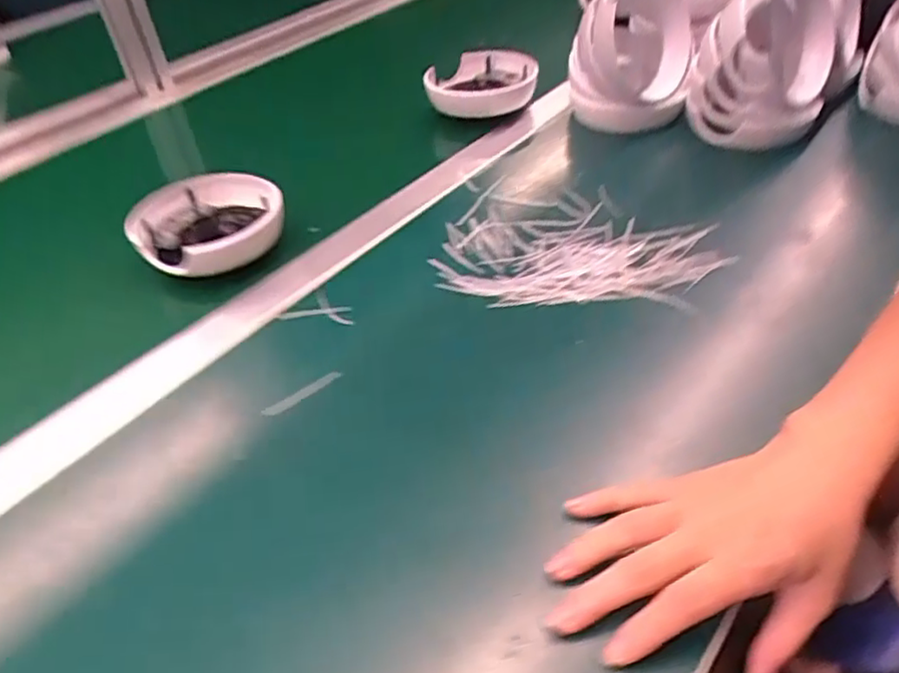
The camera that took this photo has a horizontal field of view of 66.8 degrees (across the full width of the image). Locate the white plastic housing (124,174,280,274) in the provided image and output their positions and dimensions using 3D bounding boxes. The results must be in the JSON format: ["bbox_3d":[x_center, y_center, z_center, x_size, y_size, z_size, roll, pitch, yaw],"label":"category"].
[{"bbox_3d":[-0.195,-0.094,0.557,0.115,0.039,0.122,-18,42,-13],"label":"white plastic housing"}]

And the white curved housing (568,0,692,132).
[{"bbox_3d":[0.185,-0.287,0.692,0.114,0.118,0.078,9,43,17],"label":"white curved housing"}]

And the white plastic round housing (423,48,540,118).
[{"bbox_3d":[0.037,-0.292,0.772,0.120,0.032,0.149,-2,41,6],"label":"white plastic round housing"}]

